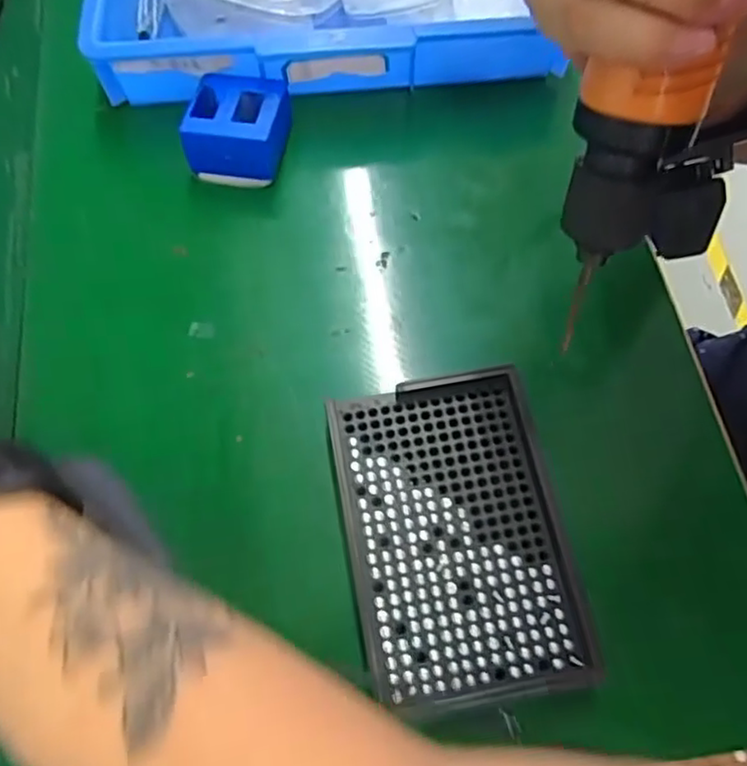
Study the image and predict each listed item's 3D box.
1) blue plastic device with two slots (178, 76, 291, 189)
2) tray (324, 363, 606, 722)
[{"bbox_3d":[-0.074,-0.147,0.371,0.057,0.032,0.059,8,66,4],"label":"blue plastic device with two slots"},{"bbox_3d":[0.035,0.065,0.285,0.092,0.023,0.136,-10,66,-4],"label":"tray"}]

